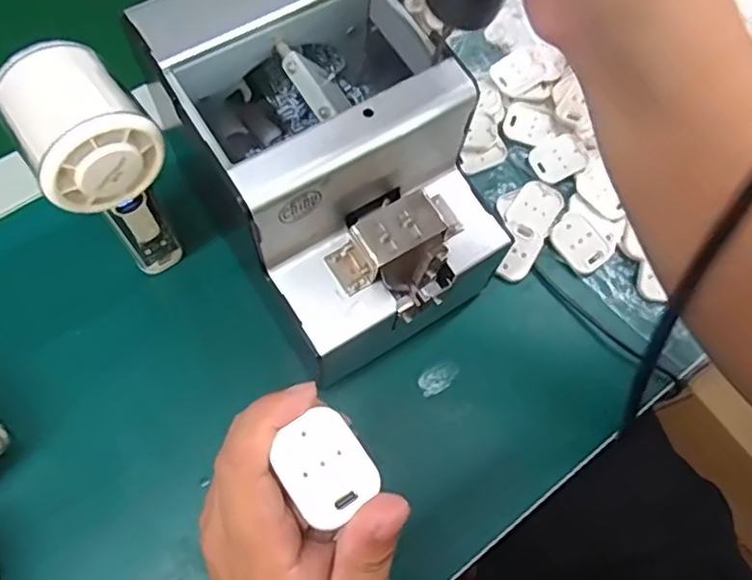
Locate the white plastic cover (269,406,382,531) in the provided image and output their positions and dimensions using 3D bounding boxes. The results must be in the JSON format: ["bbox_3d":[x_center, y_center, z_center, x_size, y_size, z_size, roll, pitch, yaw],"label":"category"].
[{"bbox_3d":[-0.018,0.062,0.219,0.029,0.004,0.036,-32,72,-15],"label":"white plastic cover"}]

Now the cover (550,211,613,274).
[{"bbox_3d":[0.138,-0.032,0.421,0.028,0.009,0.041,-31,72,-15],"label":"cover"}]

